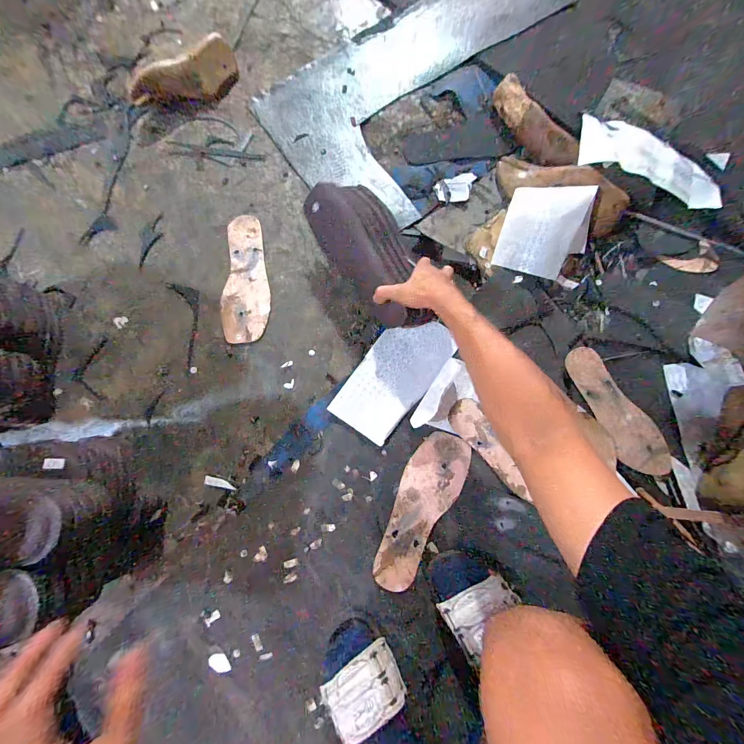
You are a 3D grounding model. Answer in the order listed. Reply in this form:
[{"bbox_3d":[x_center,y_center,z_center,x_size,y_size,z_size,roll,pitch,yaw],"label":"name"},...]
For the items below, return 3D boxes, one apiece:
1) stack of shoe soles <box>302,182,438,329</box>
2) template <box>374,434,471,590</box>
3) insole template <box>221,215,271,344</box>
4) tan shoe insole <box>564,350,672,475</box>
[{"bbox_3d":[0.004,-0.198,0.554,0.116,0.086,0.281,-35,97,-5],"label":"stack of shoe soles"},{"bbox_3d":[0.080,0.225,0.531,0.093,0.010,0.257,27,82,3],"label":"template"},{"bbox_3d":[-0.241,-0.180,0.615,0.086,0.007,0.249,-1,83,-5],"label":"insole template"},{"bbox_3d":[0.415,0.066,0.543,0.079,0.011,0.237,-28,82,-9],"label":"tan shoe insole"}]

